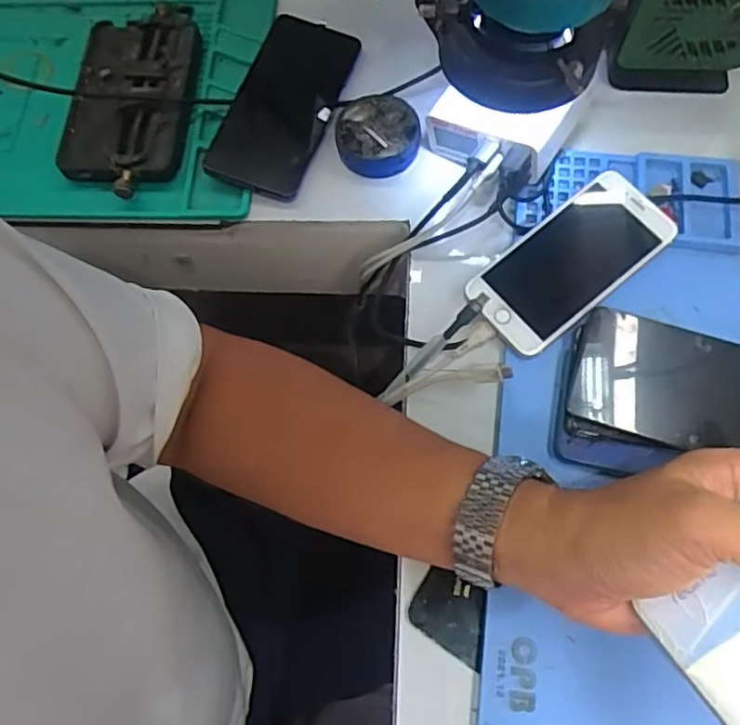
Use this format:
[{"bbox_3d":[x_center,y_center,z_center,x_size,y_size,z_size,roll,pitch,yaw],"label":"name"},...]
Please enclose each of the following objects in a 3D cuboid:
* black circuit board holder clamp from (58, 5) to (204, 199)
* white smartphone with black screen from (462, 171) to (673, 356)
[{"bbox_3d":[-0.183,-0.215,0.492,0.097,0.020,0.184,4,67,2],"label":"black circuit board holder clamp"},{"bbox_3d":[0.130,-0.066,0.406,0.133,0.008,0.065,-40,72,-11],"label":"white smartphone with black screen"}]

